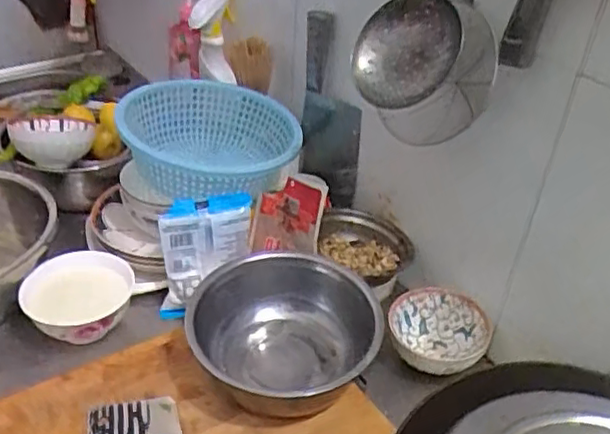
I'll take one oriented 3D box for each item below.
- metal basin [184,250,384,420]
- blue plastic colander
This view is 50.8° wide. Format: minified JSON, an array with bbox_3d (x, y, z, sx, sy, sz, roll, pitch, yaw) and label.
[{"bbox_3d":[-0.017,0.132,0.706,0.195,0.084,0.194,3,35,-2],"label":"metal basin"},{"bbox_3d":[-0.116,-0.094,0.852,0.229,0.103,0.216,-5,36,-12],"label":"blue plastic colander"}]

